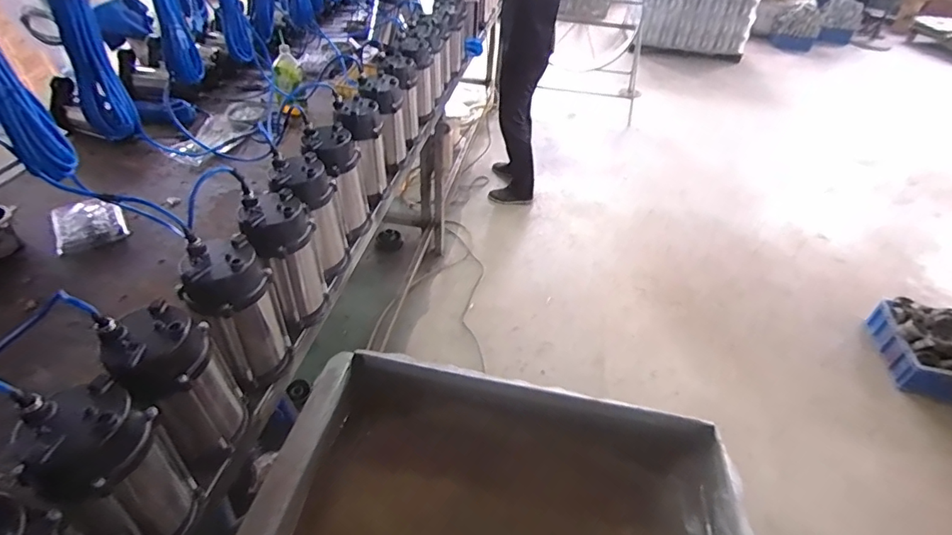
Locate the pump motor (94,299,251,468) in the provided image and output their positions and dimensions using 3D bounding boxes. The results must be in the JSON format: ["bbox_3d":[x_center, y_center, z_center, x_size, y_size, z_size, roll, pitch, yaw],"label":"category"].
[{"bbox_3d":[-0.429,0.180,0.734,0.124,0.251,0.104,-31,52,-33],"label":"pump motor"}]

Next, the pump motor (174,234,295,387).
[{"bbox_3d":[-0.399,0.081,0.848,0.100,0.252,0.115,33,49,29],"label":"pump motor"}]

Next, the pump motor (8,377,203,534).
[{"bbox_3d":[-0.454,0.271,0.639,0.110,0.282,0.118,2,41,-2],"label":"pump motor"}]

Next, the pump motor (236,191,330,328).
[{"bbox_3d":[-0.358,-0.008,0.956,0.111,0.252,0.108,-18,46,-23],"label":"pump motor"}]

